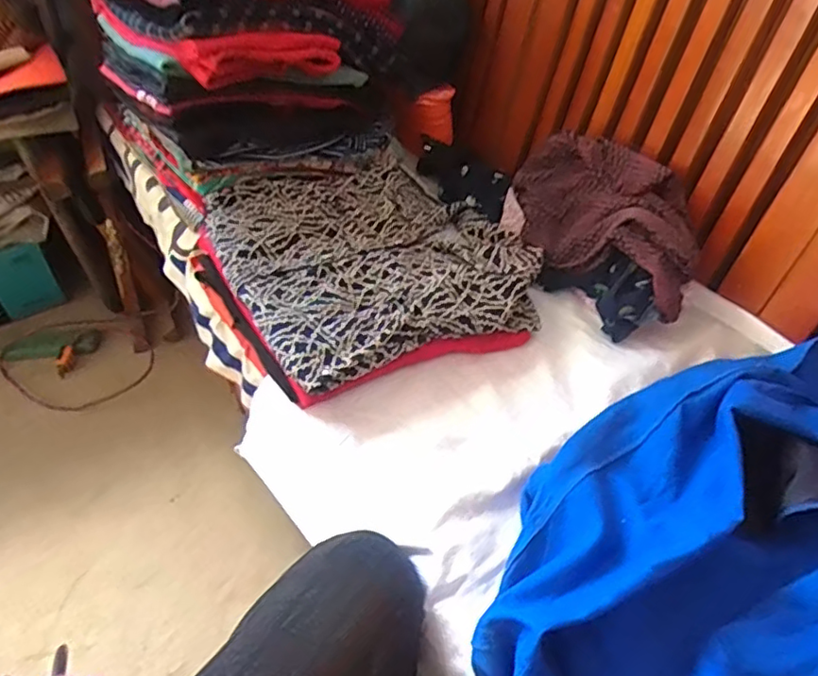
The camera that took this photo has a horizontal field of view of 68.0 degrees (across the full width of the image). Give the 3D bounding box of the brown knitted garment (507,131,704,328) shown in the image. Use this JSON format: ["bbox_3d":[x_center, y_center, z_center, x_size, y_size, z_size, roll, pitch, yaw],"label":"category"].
[{"bbox_3d":[0.231,-0.148,0.742,0.284,0.106,0.149,35,54,29],"label":"brown knitted garment"}]

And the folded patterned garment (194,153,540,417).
[{"bbox_3d":[-0.050,-0.105,0.734,0.351,0.057,0.370,-18,48,-19],"label":"folded patterned garment"}]

